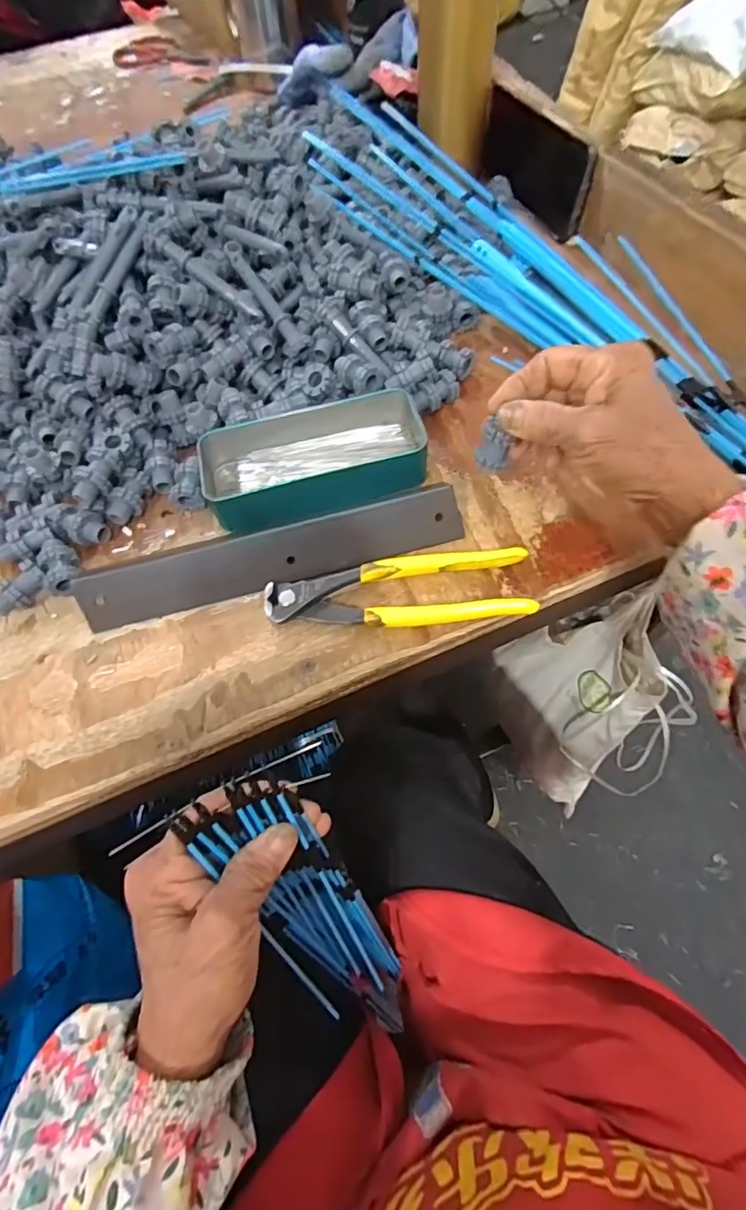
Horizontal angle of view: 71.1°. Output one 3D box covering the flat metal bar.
[{"bbox_3d":[-0.064,-0.030,0.342,0.246,0.039,0.010,-15,18,-5],"label":"flat metal bar"}]

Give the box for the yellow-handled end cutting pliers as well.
[{"bbox_3d":[0.016,-0.007,0.330,0.164,0.014,0.043,-6,63,1],"label":"yellow-handled end cutting pliers"}]

